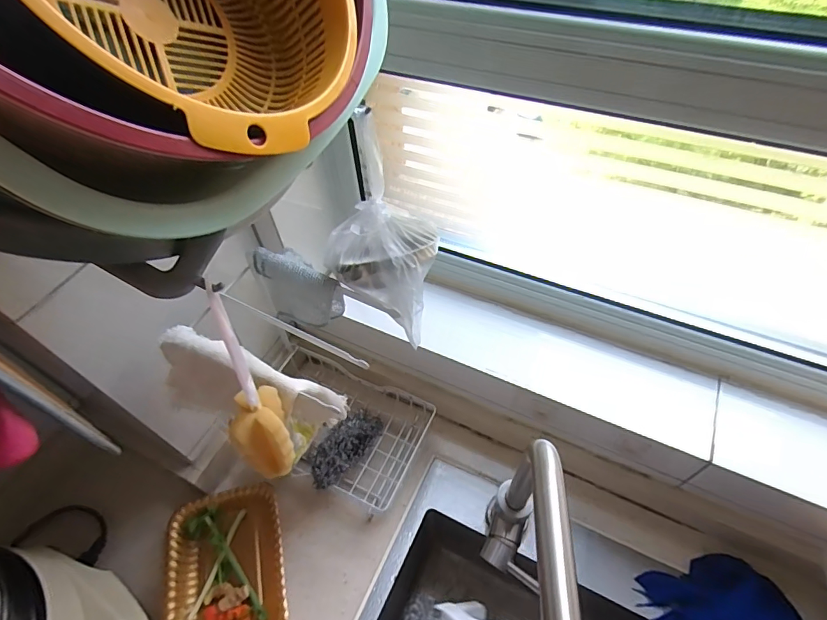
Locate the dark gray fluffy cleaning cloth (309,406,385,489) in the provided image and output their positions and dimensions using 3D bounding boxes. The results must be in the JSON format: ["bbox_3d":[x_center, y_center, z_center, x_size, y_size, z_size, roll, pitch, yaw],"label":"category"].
[{"bbox_3d":[-0.090,0.177,0.597,0.049,0.030,0.129,24,39,21],"label":"dark gray fluffy cleaning cloth"}]

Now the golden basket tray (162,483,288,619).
[{"bbox_3d":[-0.234,0.328,0.564,0.143,0.028,0.193,-15,53,-7],"label":"golden basket tray"}]

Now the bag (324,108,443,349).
[{"bbox_3d":[-0.029,-0.077,0.417,0.096,0.192,0.095,18,56,17],"label":"bag"}]

